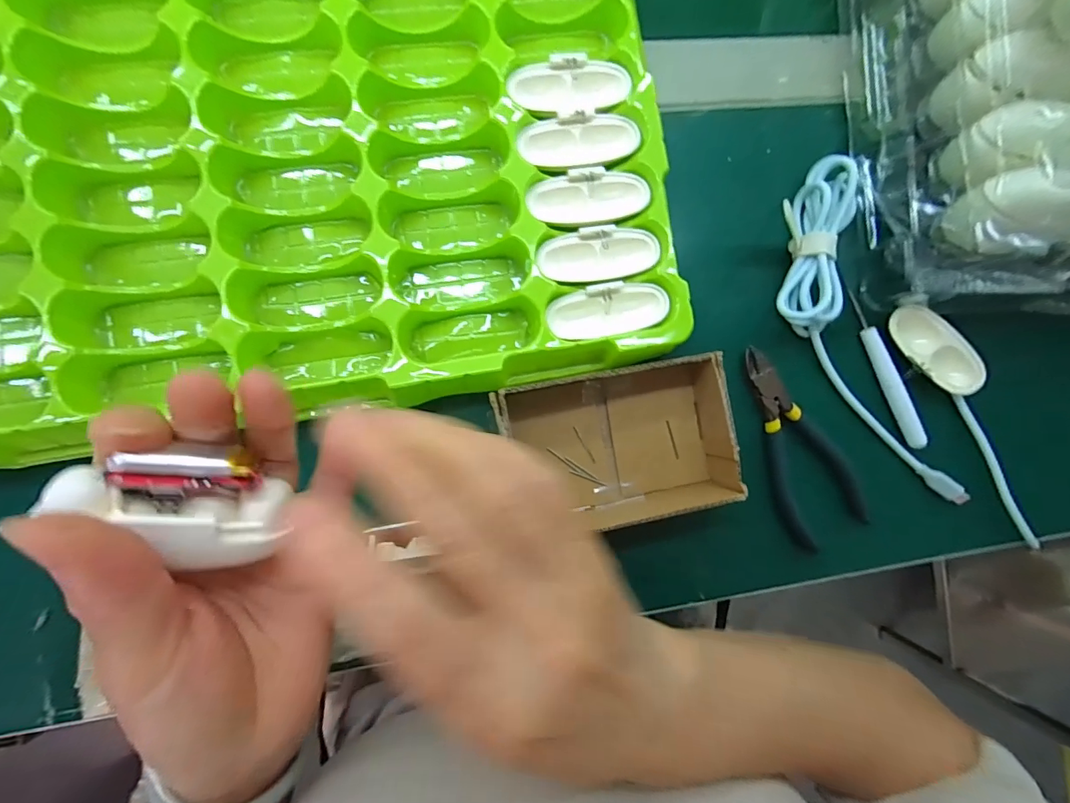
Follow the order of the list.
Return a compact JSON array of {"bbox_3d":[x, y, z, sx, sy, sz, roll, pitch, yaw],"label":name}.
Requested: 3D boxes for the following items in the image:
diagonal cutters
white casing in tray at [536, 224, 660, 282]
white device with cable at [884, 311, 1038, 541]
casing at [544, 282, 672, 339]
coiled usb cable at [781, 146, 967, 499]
[{"bbox_3d":[0.155,0.029,0.272,0.051,0.010,0.124,-31,94,-6],"label":"diagonal cutters"},{"bbox_3d":[0.035,-0.081,0.247,0.066,0.009,0.026,-8,91,-7],"label":"white casing in tray"},{"bbox_3d":[0.281,0.013,0.283,0.030,0.016,0.179,-38,94,-6],"label":"white device with cable"},{"bbox_3d":[0.041,-0.050,0.248,0.064,0.012,0.028,-13,91,-7],"label":"casing"},{"bbox_3d":[0.192,-0.029,0.269,0.073,0.018,0.221,-22,93,-7],"label":"coiled usb cable"}]

